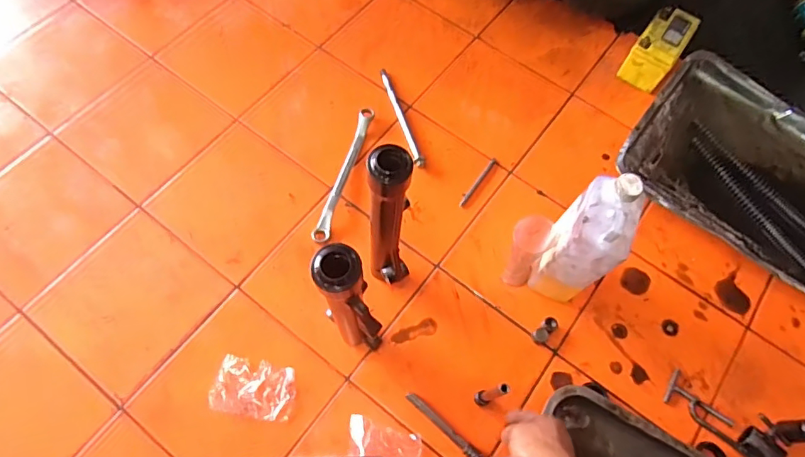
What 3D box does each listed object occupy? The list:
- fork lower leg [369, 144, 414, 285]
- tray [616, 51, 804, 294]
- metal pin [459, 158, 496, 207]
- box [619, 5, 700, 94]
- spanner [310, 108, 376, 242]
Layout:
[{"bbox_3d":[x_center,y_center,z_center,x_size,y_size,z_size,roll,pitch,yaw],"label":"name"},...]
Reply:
[{"bbox_3d":[-0.013,-0.002,0.558,0.044,0.254,0.043,2,66,-1],"label":"fork lower leg"},{"bbox_3d":[0.555,-0.087,0.776,0.373,0.064,0.289,36,68,13],"label":"tray"},{"bbox_3d":[0.119,-0.073,0.776,0.008,0.004,0.101,34,67,13],"label":"metal pin"},{"bbox_3d":[0.435,-0.303,0.852,0.073,0.084,0.116,34,68,13],"label":"box"},{"bbox_3d":[-0.088,-0.087,0.768,0.022,0.019,0.240,15,65,4],"label":"spanner"}]

